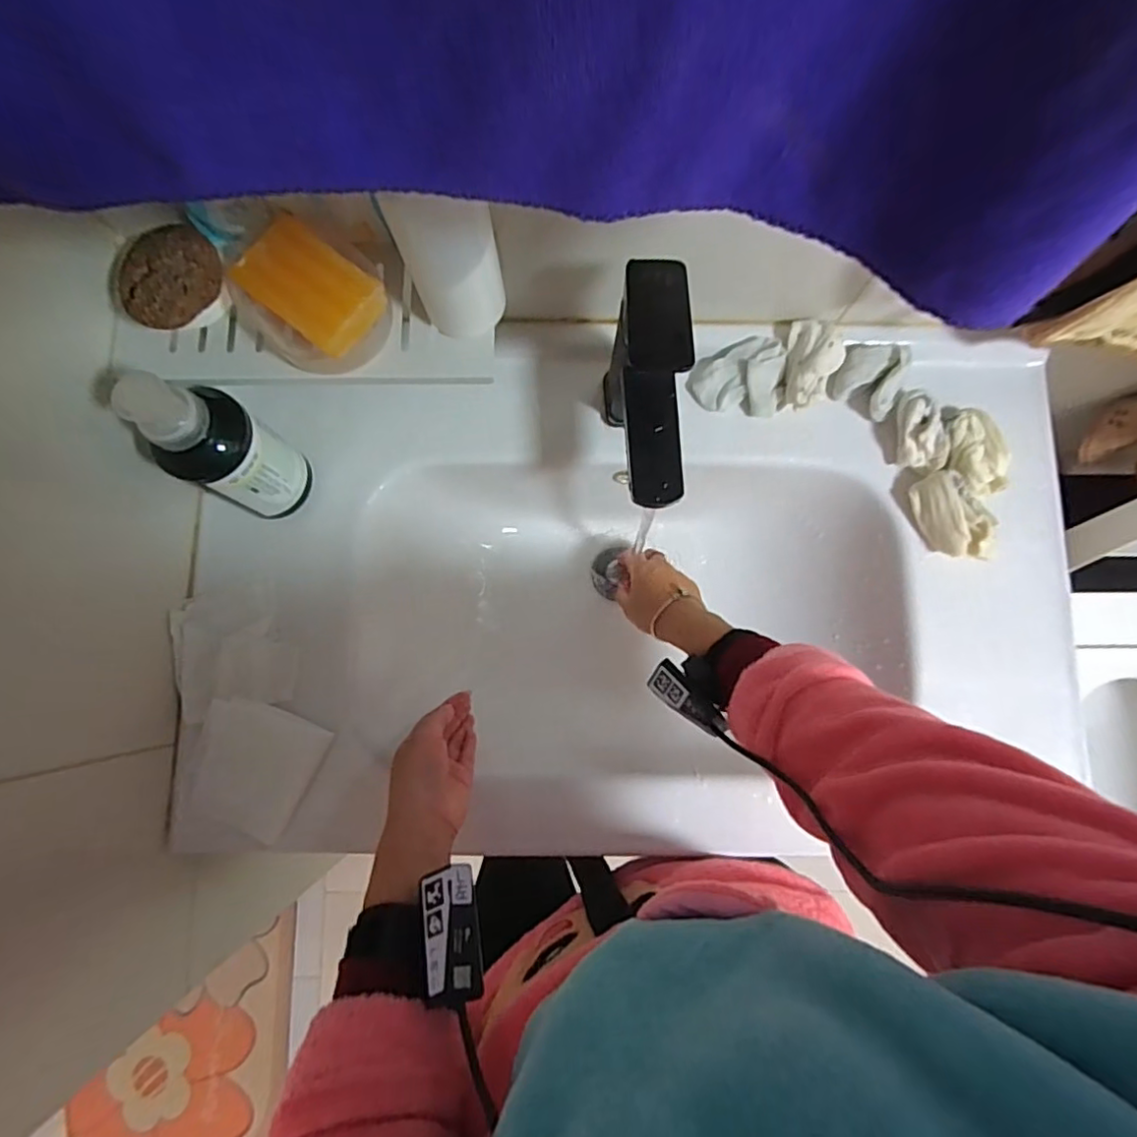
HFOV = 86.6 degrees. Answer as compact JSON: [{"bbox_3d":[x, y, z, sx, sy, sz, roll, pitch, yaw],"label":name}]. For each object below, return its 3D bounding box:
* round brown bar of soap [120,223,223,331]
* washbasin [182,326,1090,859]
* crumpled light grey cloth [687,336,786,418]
[{"bbox_3d":[-0.277,-0.204,0.418,0.070,0.019,0.068,0,82,-1],"label":"round brown bar of soap"},{"bbox_3d":[0.060,-0.004,0.610,0.802,0.176,0.426,-8,82,-2],"label":"washbasin"},{"bbox_3d":[0.159,-0.183,0.567,0.083,0.035,0.066,9,82,1],"label":"crumpled light grey cloth"}]

